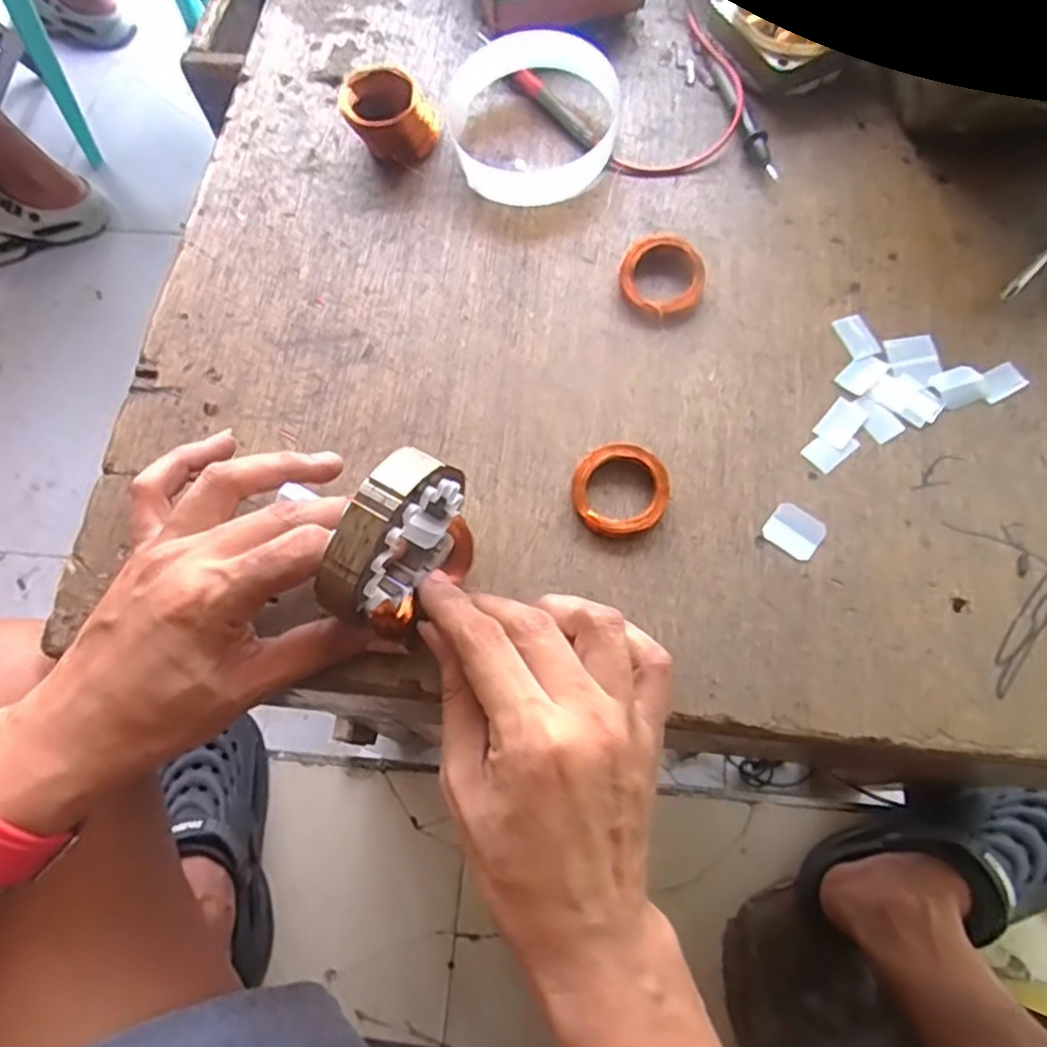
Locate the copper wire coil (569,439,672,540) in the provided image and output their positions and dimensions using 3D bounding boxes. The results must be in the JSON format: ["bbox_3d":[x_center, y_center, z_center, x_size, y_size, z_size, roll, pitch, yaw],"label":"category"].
[{"bbox_3d":[0.045,-0.016,0.323,0.044,0.013,0.044,-1,69,1],"label":"copper wire coil"}]

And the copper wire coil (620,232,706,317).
[{"bbox_3d":[0.073,-0.129,0.364,0.043,0.015,0.045,-1,69,1],"label":"copper wire coil"}]

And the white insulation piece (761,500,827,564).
[{"bbox_3d":[0.124,0.003,0.317,0.024,0.004,0.022,33,74,13],"label":"white insulation piece"}]

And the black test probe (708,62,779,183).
[{"bbox_3d":[0.125,-0.233,0.401,0.011,0.012,0.092,-15,68,-5],"label":"black test probe"}]

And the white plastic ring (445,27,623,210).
[{"bbox_3d":[0.008,-0.231,0.393,0.095,0.036,0.093,0,67,1],"label":"white plastic ring"}]

